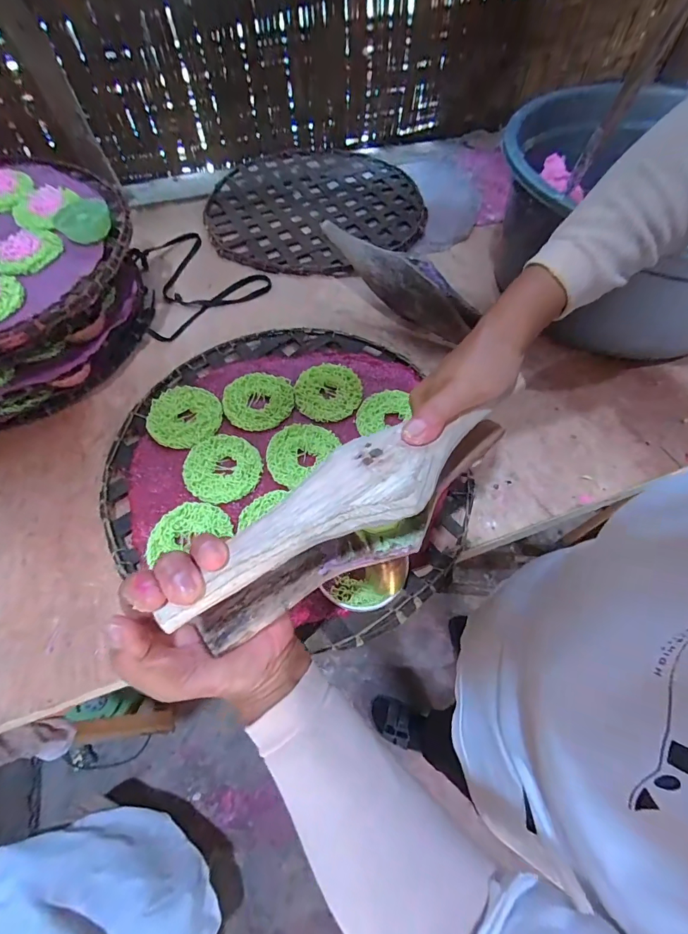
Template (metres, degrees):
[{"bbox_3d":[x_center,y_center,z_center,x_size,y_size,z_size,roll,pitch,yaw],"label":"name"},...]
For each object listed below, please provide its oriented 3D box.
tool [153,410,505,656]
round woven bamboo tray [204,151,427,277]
[{"bbox_3d":[0.003,0.029,0.249,0.217,0.067,0.063,-34,65,-12],"label":"tool"},{"bbox_3d":[-0.050,-0.459,0.696,0.360,0.010,0.387,0,60,0],"label":"round woven bamboo tray"}]

